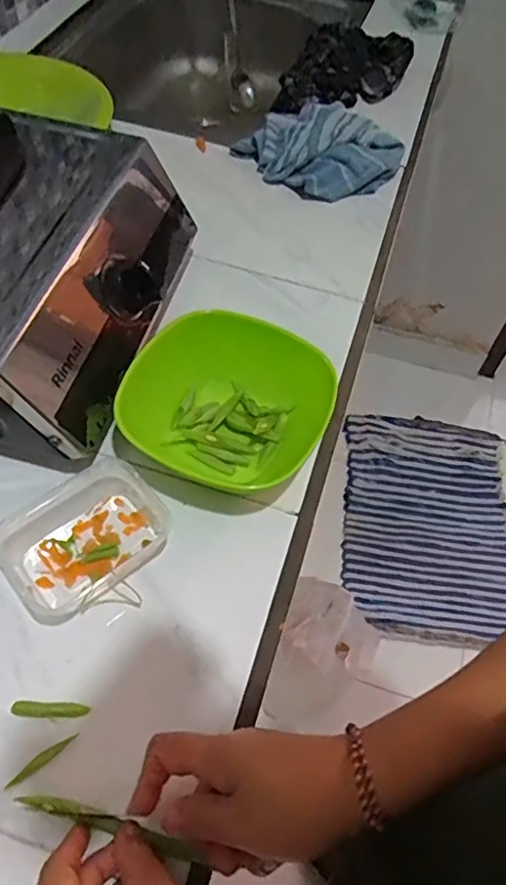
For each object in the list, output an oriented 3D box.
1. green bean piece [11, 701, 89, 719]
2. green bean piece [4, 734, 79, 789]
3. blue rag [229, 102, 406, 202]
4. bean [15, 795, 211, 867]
[{"bbox_3d":[-0.125,0.166,0.371,0.045,0.006,0.009,2,57,-3],"label":"green bean piece"},{"bbox_3d":[-0.126,0.189,0.356,0.045,0.004,0.008,-30,64,-21],"label":"green bean piece"},{"bbox_3d":[0.079,-0.340,0.692,0.144,0.037,0.160,-38,67,-24],"label":"blue rag"},{"bbox_3d":[-0.078,0.215,0.335,0.112,0.016,0.010,11,57,12],"label":"bean"}]

